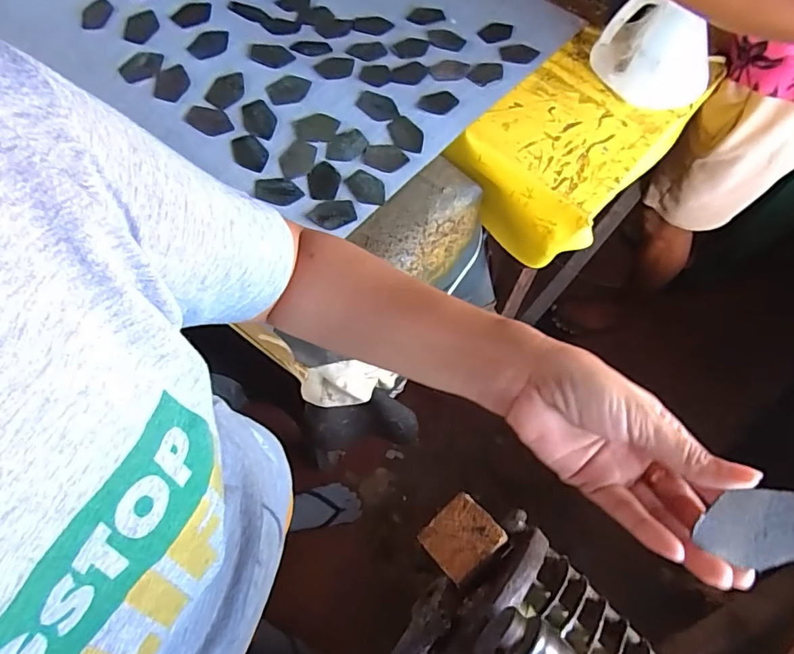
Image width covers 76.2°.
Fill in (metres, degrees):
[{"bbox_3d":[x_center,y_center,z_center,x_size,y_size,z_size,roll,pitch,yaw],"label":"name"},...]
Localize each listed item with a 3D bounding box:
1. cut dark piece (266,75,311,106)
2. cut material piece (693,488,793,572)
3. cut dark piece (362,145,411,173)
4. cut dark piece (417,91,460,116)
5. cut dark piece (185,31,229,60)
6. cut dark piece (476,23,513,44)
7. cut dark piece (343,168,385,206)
[{"bbox_3d":[-0.133,-0.295,0.630,0.054,0.006,0.042,-31,70,-15],"label":"cut dark piece"},{"bbox_3d":[0.174,0.098,0.243,0.052,0.004,0.037,-18,91,11],"label":"cut material piece"},{"bbox_3d":[-0.014,-0.205,0.613,0.052,0.004,0.037,17,66,5],"label":"cut dark piece"},{"bbox_3d":[0.054,-0.288,0.650,0.054,0.004,0.037,-22,68,-11],"label":"cut dark piece"},{"bbox_3d":[-0.236,-0.354,0.638,0.052,0.007,0.041,-25,69,-13],"label":"cut dark piece"},{"bbox_3d":[0.142,-0.419,0.719,0.055,0.004,0.035,-31,70,-15],"label":"cut dark piece"},{"bbox_3d":[-0.036,-0.165,0.601,0.036,0.006,0.053,-40,73,-18],"label":"cut dark piece"}]

